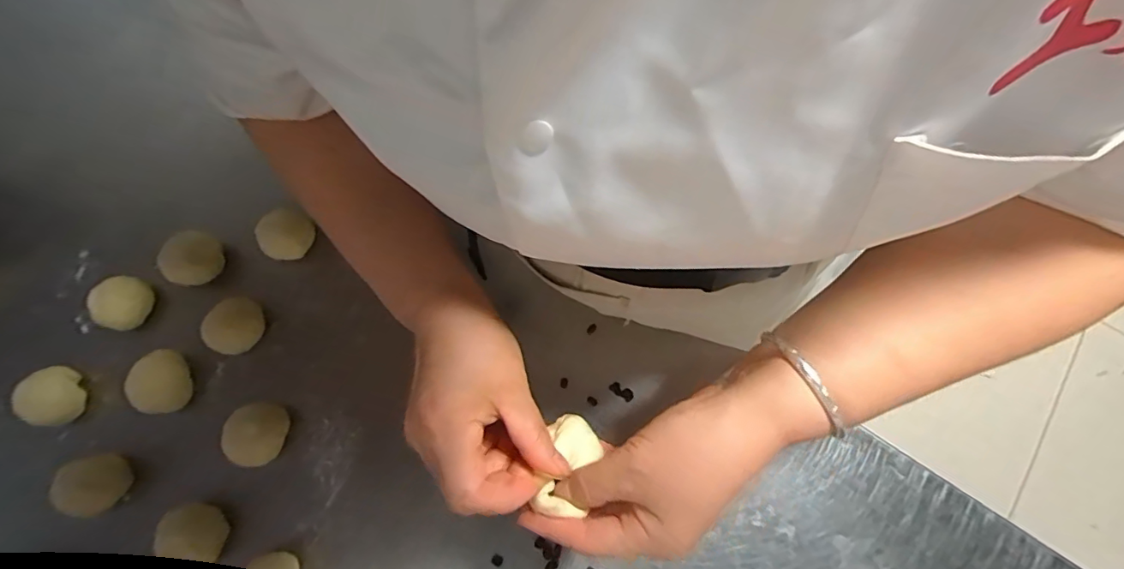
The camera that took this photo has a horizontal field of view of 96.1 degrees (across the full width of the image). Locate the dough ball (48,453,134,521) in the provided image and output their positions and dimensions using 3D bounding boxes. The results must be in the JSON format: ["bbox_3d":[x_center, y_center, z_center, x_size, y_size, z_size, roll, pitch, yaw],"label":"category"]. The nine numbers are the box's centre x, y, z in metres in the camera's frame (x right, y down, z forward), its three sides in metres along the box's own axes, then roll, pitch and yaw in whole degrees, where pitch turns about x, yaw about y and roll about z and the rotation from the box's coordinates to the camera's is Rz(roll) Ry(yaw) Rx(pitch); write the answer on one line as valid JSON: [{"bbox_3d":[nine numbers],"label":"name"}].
[{"bbox_3d":[-0.424,0.182,0.457,0.054,0.049,0.052,-3,73,-2],"label":"dough ball"}]

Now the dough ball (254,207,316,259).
[{"bbox_3d":[-0.286,-0.047,0.524,0.049,0.041,0.051,32,76,9],"label":"dough ball"}]

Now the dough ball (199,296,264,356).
[{"bbox_3d":[-0.323,0.040,0.498,0.043,0.028,0.055,30,75,8],"label":"dough ball"}]

